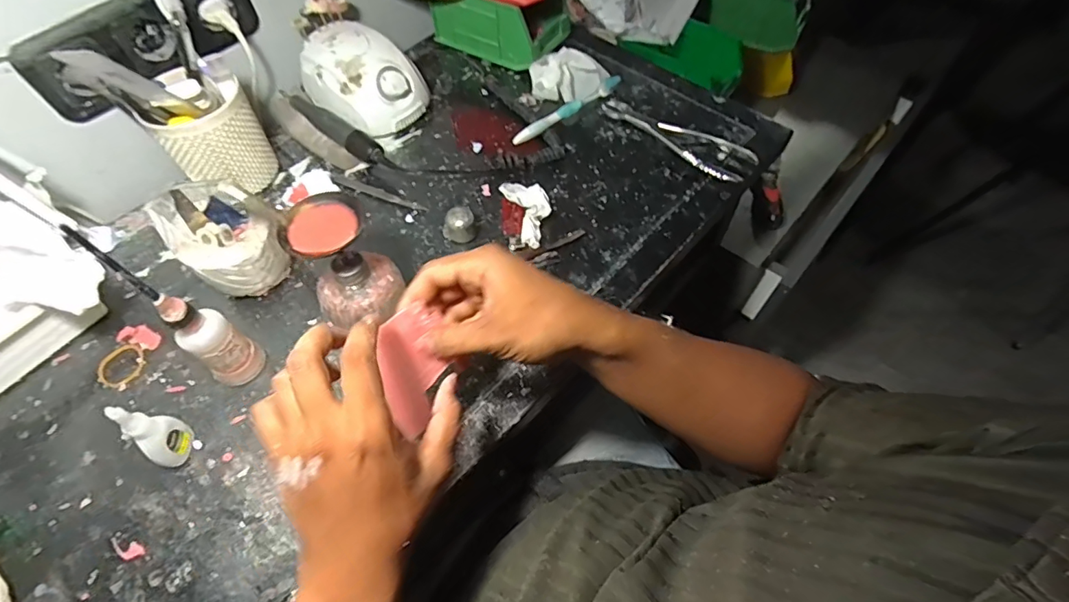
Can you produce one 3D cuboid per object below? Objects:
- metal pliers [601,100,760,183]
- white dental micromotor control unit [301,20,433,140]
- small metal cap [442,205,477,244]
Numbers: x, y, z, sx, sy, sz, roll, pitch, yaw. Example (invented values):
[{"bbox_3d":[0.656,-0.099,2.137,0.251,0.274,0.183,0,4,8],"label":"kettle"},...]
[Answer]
[{"bbox_3d":[0.169,-0.202,0.613,0.197,0.012,0.048,37,66,21],"label":"metal pliers"},{"bbox_3d":[-0.209,-0.272,0.625,0.139,0.082,0.106,32,65,19],"label":"white dental micromotor control unit"},{"bbox_3d":[-0.080,-0.080,0.533,0.034,0.030,0.024,-12,59,-6],"label":"small metal cap"}]

